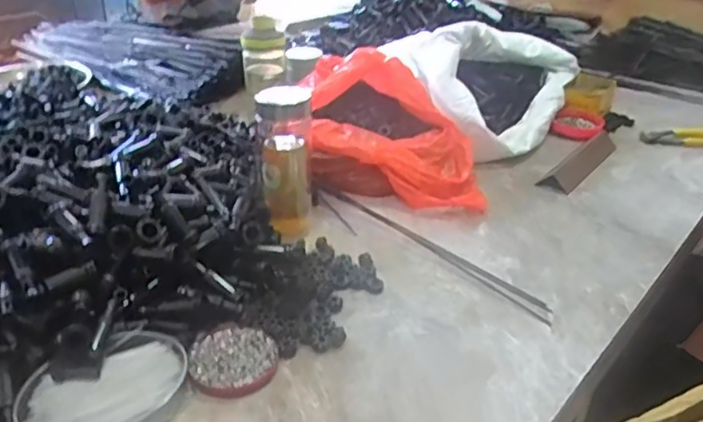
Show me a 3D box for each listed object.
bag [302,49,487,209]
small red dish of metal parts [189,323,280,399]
[{"bbox_3d":[0.059,-0.131,0.952,0.250,0.124,0.290,2,31,-5],"label":"bag"},{"bbox_3d":[-0.110,0.136,0.590,0.079,0.014,0.084,3,31,-2],"label":"small red dish of metal parts"}]

